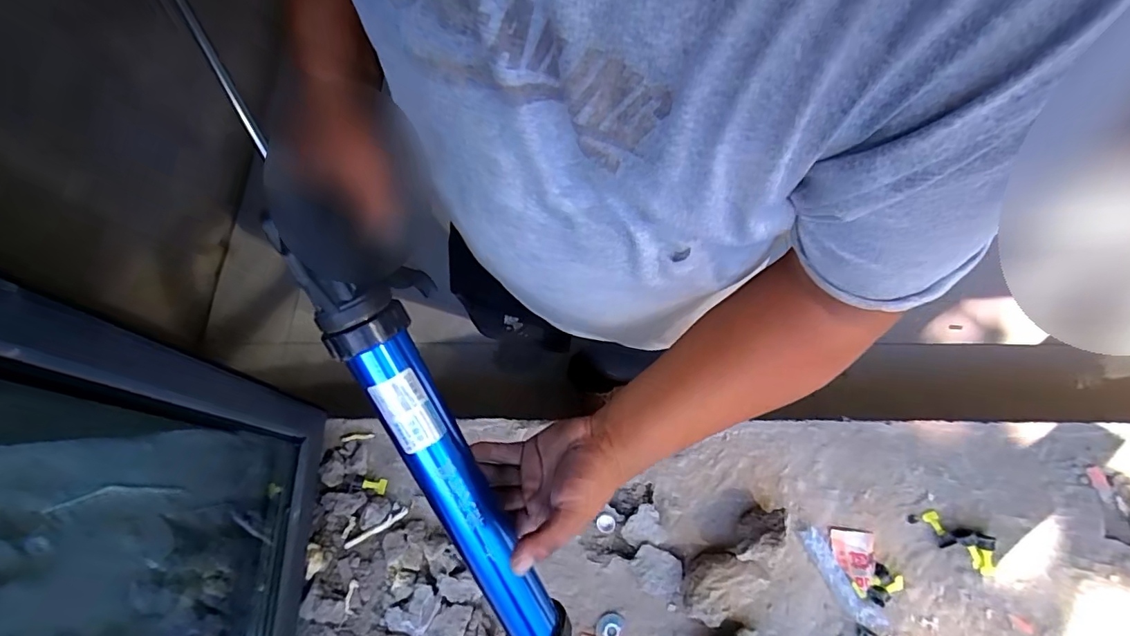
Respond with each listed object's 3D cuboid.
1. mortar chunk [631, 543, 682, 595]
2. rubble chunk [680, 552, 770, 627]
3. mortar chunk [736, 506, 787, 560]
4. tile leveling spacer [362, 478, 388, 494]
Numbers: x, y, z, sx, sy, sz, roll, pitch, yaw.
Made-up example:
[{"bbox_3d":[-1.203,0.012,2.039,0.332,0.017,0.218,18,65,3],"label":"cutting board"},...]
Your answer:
[{"bbox_3d":[0.157,0.433,0.853,0.083,0.016,0.069,19,71,8],"label":"mortar chunk"},{"bbox_3d":[0.263,0.442,0.833,0.154,0.055,0.096,-27,71,-9],"label":"rubble chunk"},{"bbox_3d":[0.332,0.368,0.852,0.058,0.087,0.103,23,71,9],"label":"mortar chunk"},{"bbox_3d":[-0.353,0.309,0.925,0.041,0.010,0.026,12,70,5],"label":"tile leveling spacer"}]

